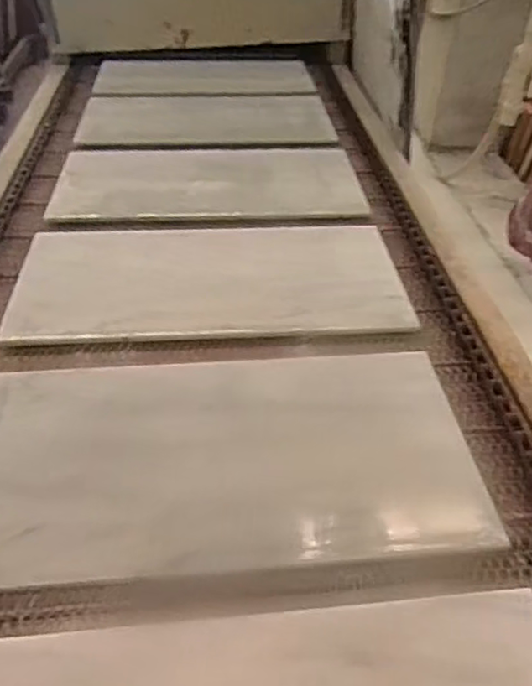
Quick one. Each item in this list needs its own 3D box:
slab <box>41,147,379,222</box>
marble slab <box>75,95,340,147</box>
[{"bbox_3d":[-0.113,-0.323,1.271,0.578,0.024,0.320,-4,40,-6],"label":"slab"},{"bbox_3d":[-0.142,-0.535,1.532,0.572,0.018,0.314,-3,42,-5],"label":"marble slab"}]

